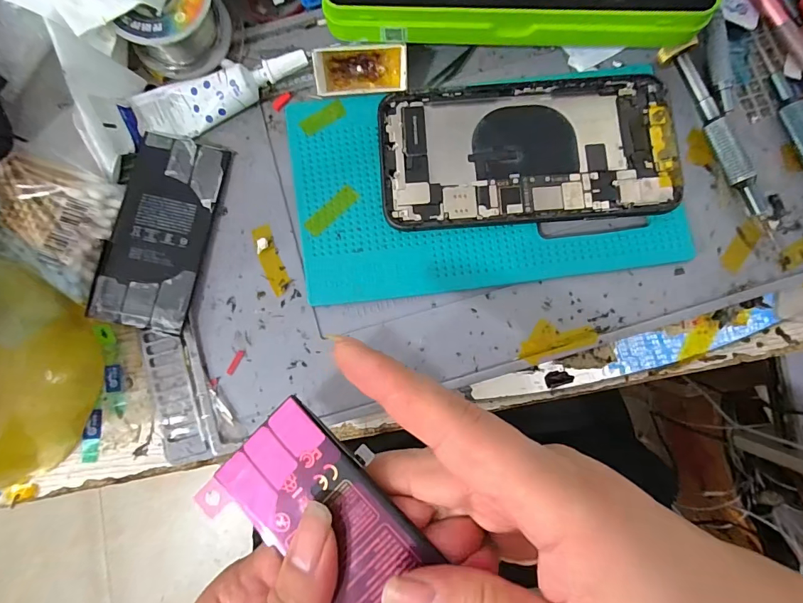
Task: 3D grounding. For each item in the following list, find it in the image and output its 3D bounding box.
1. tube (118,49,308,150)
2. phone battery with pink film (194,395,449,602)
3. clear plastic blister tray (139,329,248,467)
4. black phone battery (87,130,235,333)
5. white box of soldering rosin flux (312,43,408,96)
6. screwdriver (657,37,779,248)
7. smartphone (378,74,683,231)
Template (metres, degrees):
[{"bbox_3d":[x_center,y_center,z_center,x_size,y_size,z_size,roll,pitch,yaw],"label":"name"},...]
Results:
[{"bbox_3d":[-0.098,-0.111,0.219,0.097,0.016,0.026,-19,83,-1],"label":"tube"},{"bbox_3d":[-0.025,0.088,0.153,0.099,0.007,0.051,44,85,6],"label":"phone battery with pink film"},{"bbox_3d":[-0.109,0.046,0.208,0.040,0.009,0.068,-21,83,-2],"label":"clear plastic blister tray"},{"bbox_3d":[-0.122,-0.036,0.211,0.044,0.004,0.099,12,79,-9],"label":"black phone battery"},{"bbox_3d":[-0.021,-0.120,0.215,0.047,0.012,0.022,0,115,4],"label":"white box of soldering rosin flux"},{"bbox_3d":[0.166,-0.084,0.213,0.013,0.015,0.113,-24,83,-2],"label":"screwdriver"},{"bbox_3d":[0.064,-0.077,0.214,0.147,0.007,0.074,-4,83,0],"label":"smartphone"}]

